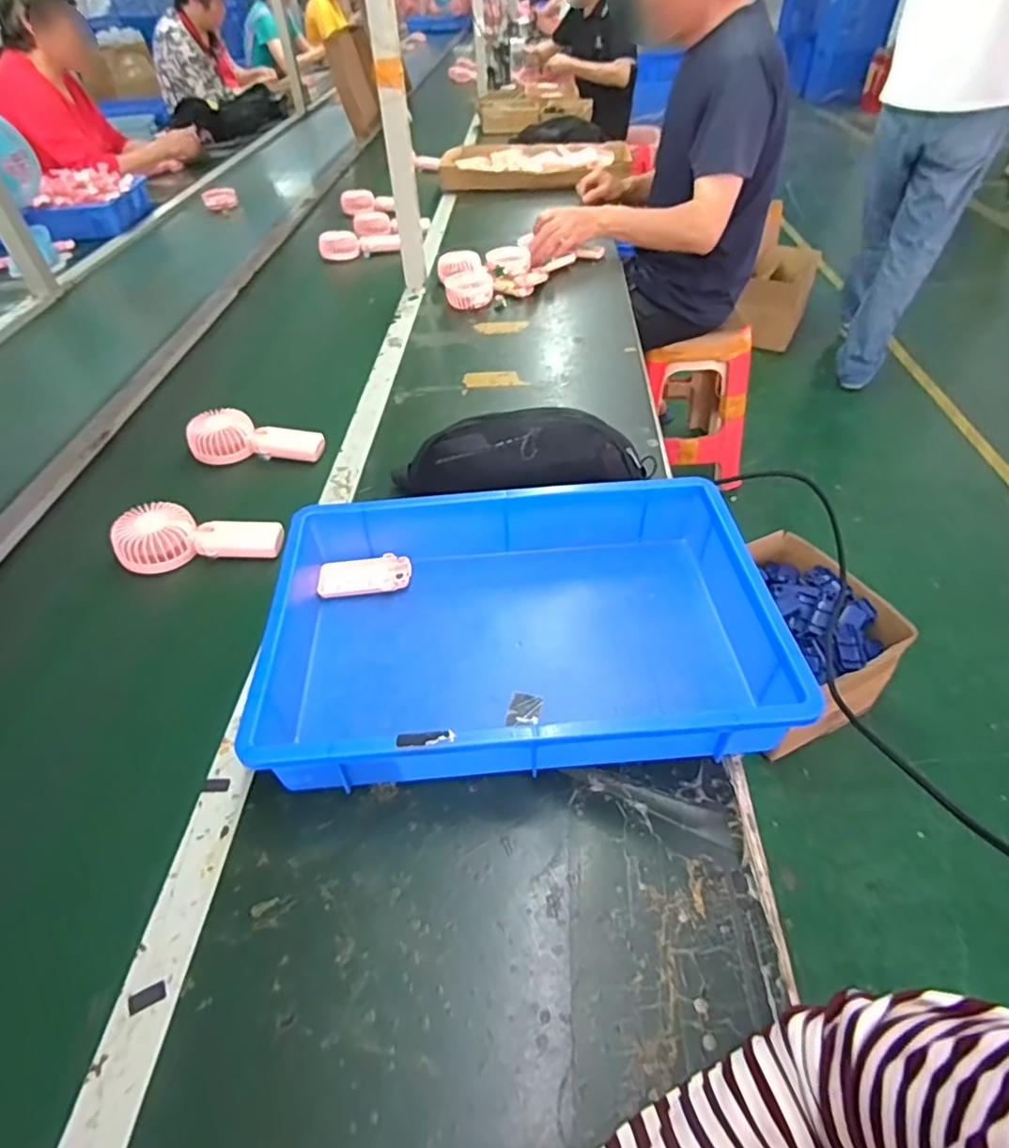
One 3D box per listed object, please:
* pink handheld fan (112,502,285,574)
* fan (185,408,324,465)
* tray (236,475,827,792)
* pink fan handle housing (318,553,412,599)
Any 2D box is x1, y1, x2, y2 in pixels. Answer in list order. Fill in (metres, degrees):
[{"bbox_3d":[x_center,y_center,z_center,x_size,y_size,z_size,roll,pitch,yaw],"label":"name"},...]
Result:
[{"bbox_3d":[-0.347,-0.046,0.706,0.178,0.040,0.075,0,46,4],"label":"pink handheld fan"},{"bbox_3d":[-0.336,-0.189,0.842,0.170,0.045,0.067,3,46,7],"label":"fan"},{"bbox_3d":[0.015,0.040,0.574,0.427,0.074,0.280,-4,46,0],"label":"tray"},{"bbox_3d":[-0.147,0.004,0.655,0.094,0.015,0.044,-9,46,-5],"label":"pink fan handle housing"}]

